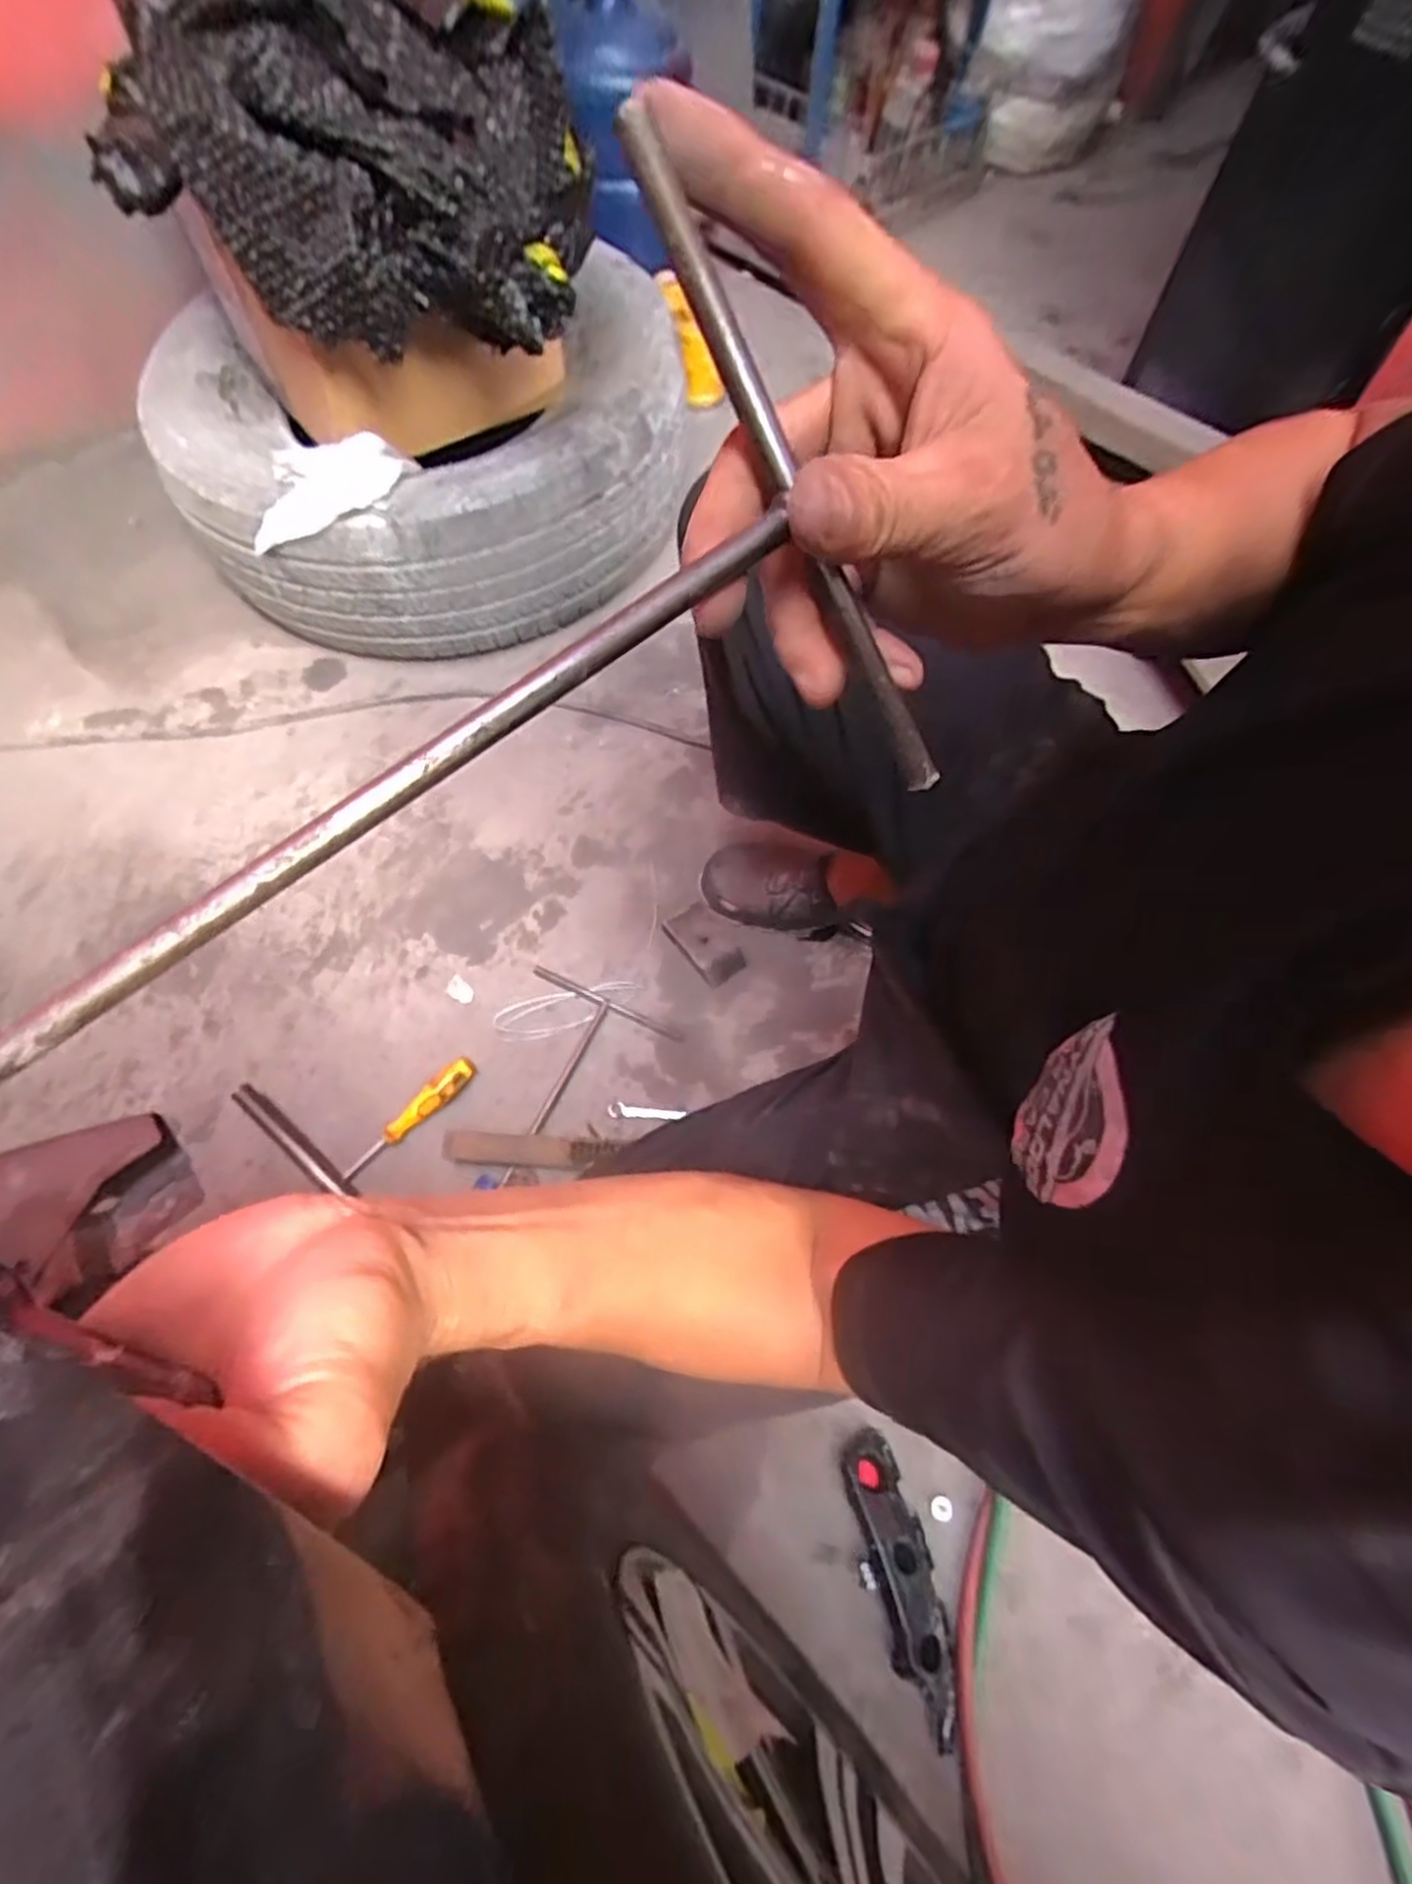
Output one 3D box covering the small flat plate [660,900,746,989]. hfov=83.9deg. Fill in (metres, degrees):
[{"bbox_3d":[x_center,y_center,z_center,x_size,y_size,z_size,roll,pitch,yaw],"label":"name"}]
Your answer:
[{"bbox_3d":[0.001,0.000,0.888,0.059,0.028,0.087,-33,67,-17],"label":"small flat plate"}]

